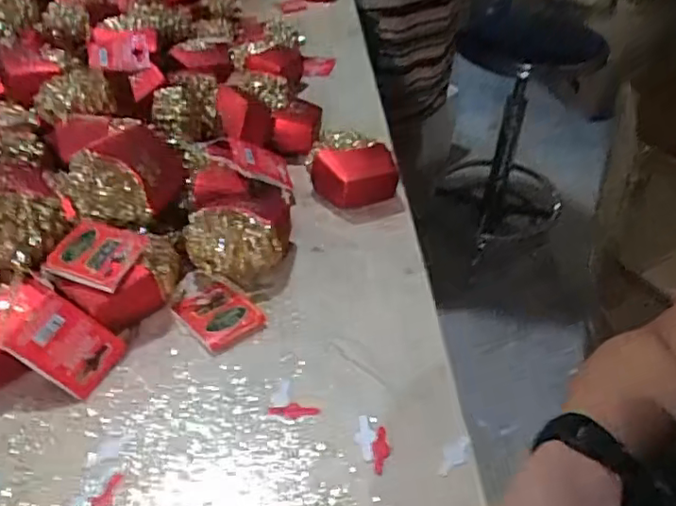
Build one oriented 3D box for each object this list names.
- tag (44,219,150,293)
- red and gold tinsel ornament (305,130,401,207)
[{"bbox_3d":[-0.164,0.001,0.409,0.058,0.010,0.045,14,61,16],"label":"tag"},{"bbox_3d":[0.013,-0.072,0.547,0.070,0.051,0.057,-17,41,-22],"label":"red and gold tinsel ornament"}]

